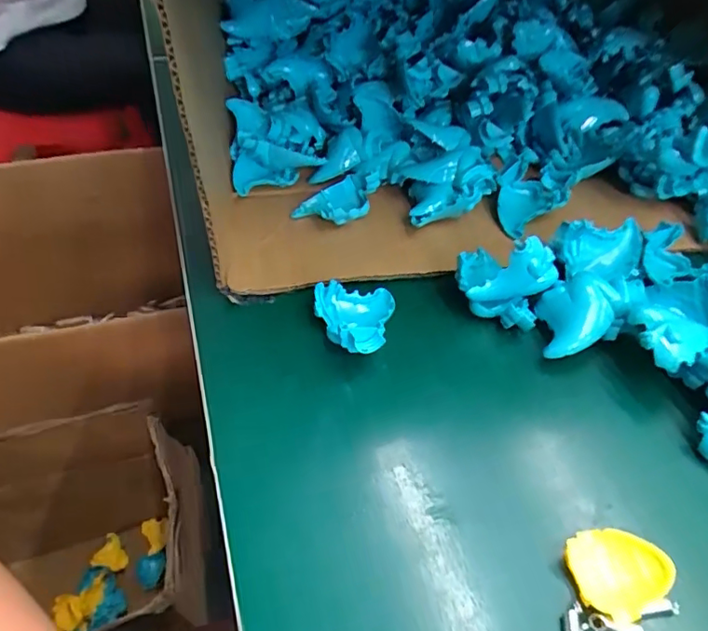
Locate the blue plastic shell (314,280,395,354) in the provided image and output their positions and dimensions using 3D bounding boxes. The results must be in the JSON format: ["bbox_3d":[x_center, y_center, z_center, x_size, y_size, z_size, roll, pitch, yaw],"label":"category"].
[{"bbox_3d":[0.004,0.000,0.361,0.054,0.030,0.064,-8,46,-7],"label":"blue plastic shell"}]

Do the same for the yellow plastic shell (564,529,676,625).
[{"bbox_3d":[0.126,0.121,0.256,0.044,0.011,0.039,-11,47,-10],"label":"yellow plastic shell"}]

